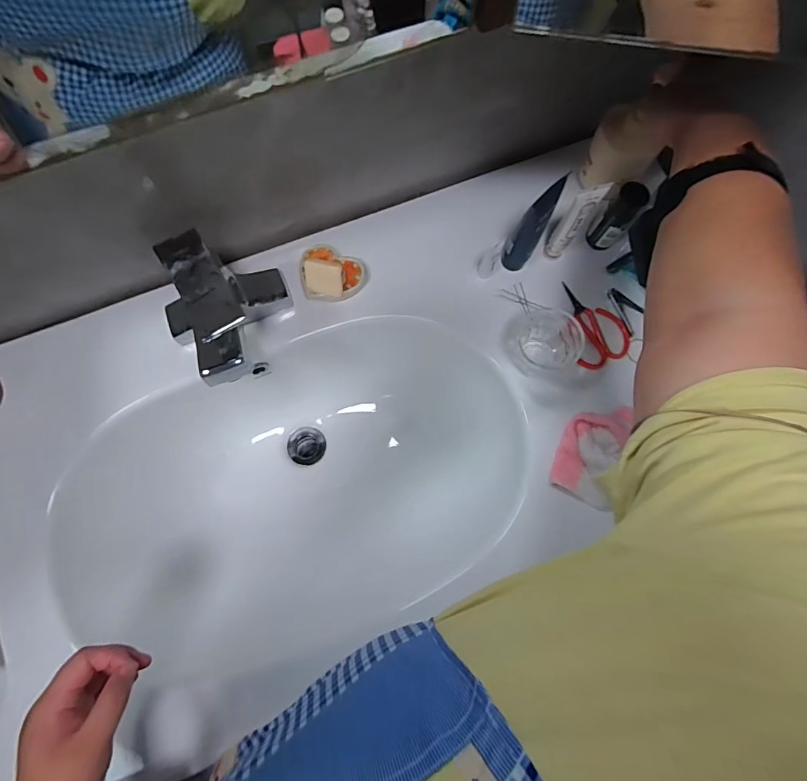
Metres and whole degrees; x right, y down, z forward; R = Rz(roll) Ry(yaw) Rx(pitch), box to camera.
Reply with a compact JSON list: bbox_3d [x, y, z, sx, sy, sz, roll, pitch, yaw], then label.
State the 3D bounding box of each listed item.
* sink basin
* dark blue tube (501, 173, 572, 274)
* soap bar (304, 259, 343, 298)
[{"bbox_3d":[-0.130,0.128,0.587,0.558,0.150,0.323,-23,76,-7],"label":"sink basin"},{"bbox_3d":[0.142,-0.182,0.495,0.033,0.140,0.039,25,75,6],"label":"dark blue tube"},{"bbox_3d":[-0.095,-0.137,0.518,0.044,0.042,0.012,7,31,9],"label":"soap bar"}]

